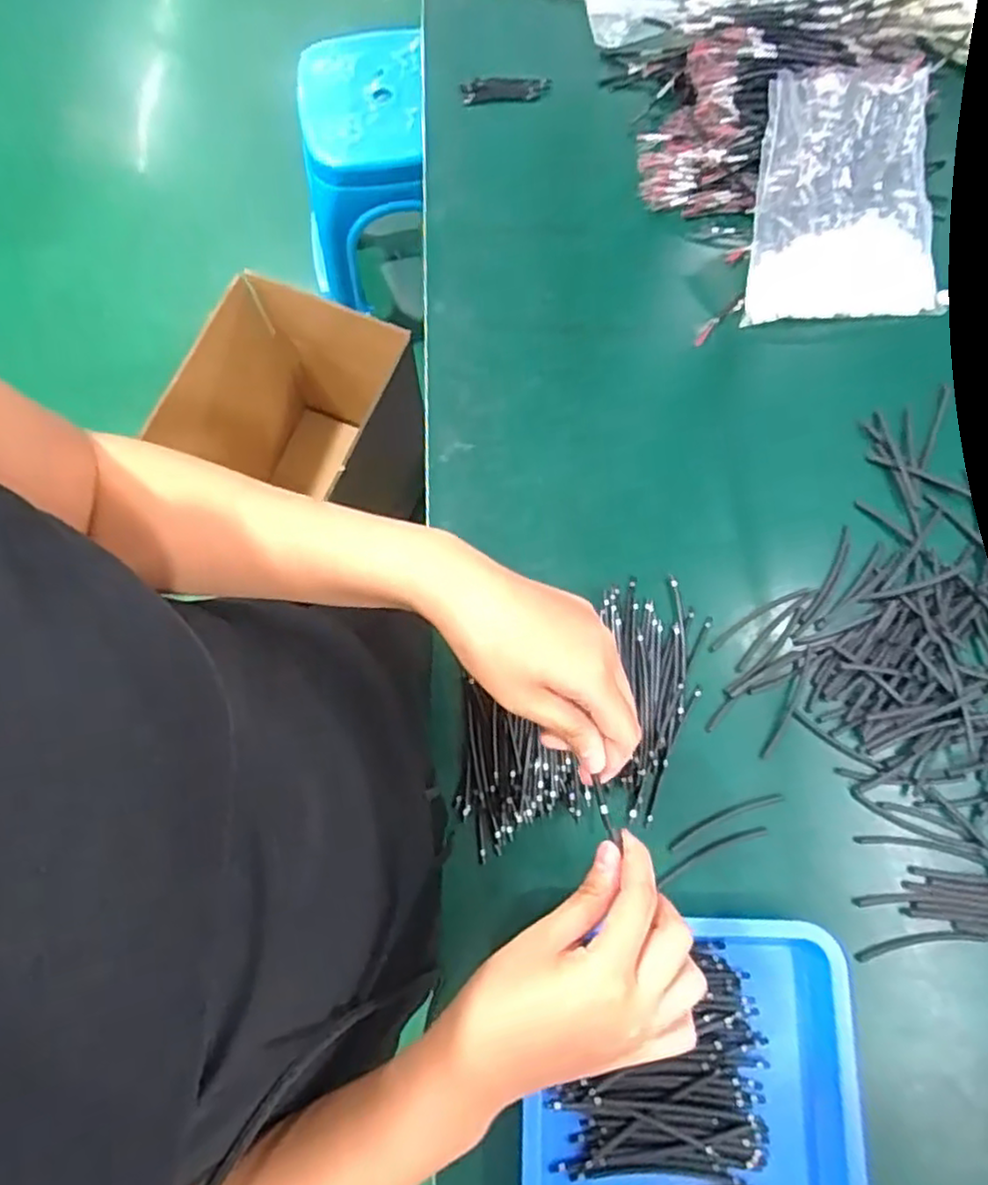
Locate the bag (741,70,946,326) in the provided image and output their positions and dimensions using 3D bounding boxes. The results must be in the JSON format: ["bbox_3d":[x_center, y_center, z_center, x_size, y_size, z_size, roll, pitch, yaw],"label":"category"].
[{"bbox_3d":[0.375,-0.414,0.750,0.204,0.027,0.232,-3,104,-2],"label":"bag"}]

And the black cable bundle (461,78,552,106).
[{"bbox_3d":[0.015,-0.610,0.853,0.108,0.010,0.029,-6,75,-1],"label":"black cable bundle"}]

